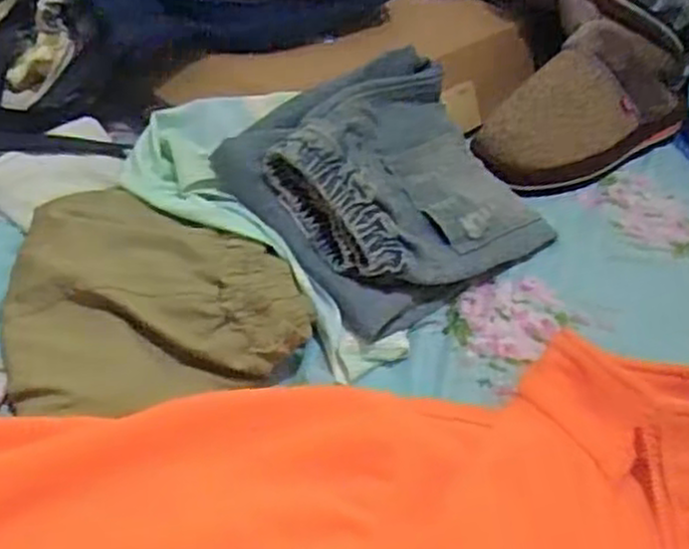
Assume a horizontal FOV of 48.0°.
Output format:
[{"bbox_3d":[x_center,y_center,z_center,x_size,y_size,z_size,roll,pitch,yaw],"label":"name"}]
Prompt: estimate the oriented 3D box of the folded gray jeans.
[{"bbox_3d":[0.039,-0.086,0.647,0.250,0.057,0.189,-26,78,-38],"label":"folded gray jeans"}]

